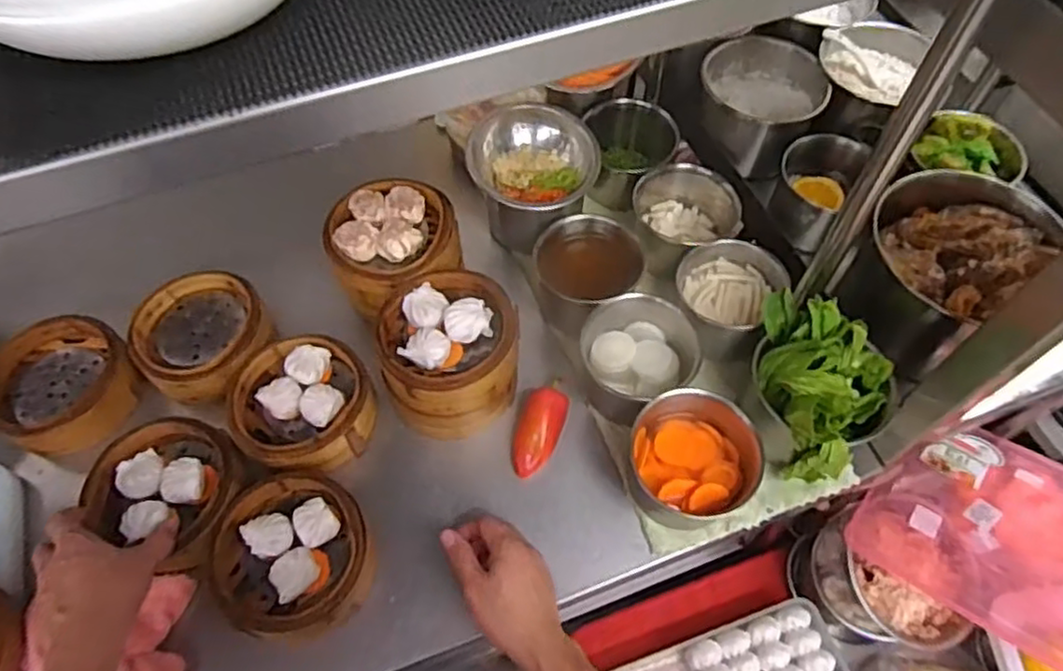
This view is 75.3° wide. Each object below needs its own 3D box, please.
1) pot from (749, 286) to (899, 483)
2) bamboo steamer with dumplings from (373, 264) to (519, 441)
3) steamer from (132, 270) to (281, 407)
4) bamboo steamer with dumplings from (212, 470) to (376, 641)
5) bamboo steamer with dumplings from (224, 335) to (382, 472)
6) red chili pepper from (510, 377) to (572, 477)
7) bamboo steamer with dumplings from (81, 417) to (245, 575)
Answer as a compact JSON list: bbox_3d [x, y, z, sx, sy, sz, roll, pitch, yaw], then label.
[{"bbox_3d":[0.286,0.058,0.689,0.128,0.130,0.151,15,60,9],"label":"pot"},{"bbox_3d":[-0.085,0.018,0.739,0.147,0.109,0.146,-12,60,-6],"label":"bamboo steamer with dumplings"},{"bbox_3d":[-0.372,0.001,0.781,0.143,0.045,0.146,-32,64,-17],"label":"steamer"},{"bbox_3d":[-0.226,0.210,0.664,0.140,0.070,0.150,-32,64,-17],"label":"bamboo steamer with dumplings"},{"bbox_3d":[-0.248,0.074,0.743,0.142,0.062,0.151,-41,67,-21],"label":"bamboo steamer with dumplings"},{"bbox_3d":[0.007,0.098,0.740,0.047,0.034,0.106,19,75,12],"label":"red chili pepper"},{"bbox_3d":[-0.363,0.148,0.684,0.149,0.046,0.126,15,60,9],"label":"bamboo steamer with dumplings"}]

